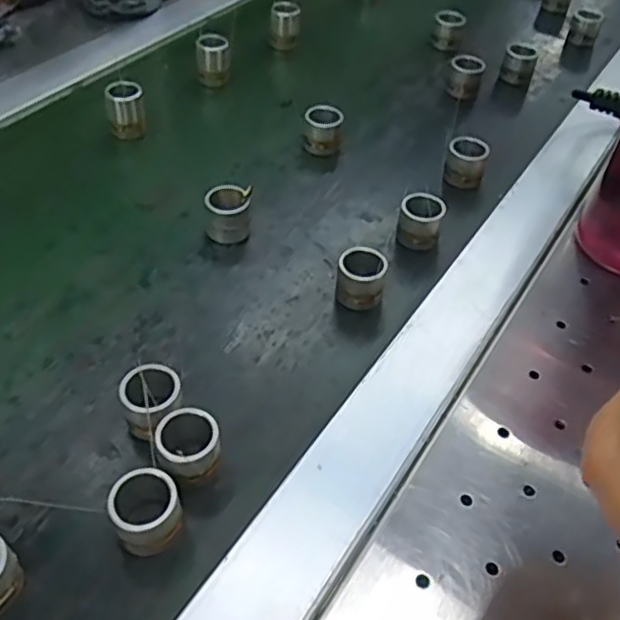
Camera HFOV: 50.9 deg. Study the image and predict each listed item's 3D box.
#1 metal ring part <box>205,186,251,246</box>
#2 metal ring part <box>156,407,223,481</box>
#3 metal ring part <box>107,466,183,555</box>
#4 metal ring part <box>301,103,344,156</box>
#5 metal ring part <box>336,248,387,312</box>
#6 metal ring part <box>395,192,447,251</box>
[{"bbox_3d":[-0.046,-0.052,0.364,0.024,0.028,0.020,3,47,-2],"label":"metal ring part"},{"bbox_3d":[-0.049,0.057,0.265,0.025,0.027,0.024,-12,49,-15],"label":"metal ring part"},{"bbox_3d":[-0.061,0.077,0.245,0.024,0.024,0.025,-12,49,-15],"label":"metal ring part"},{"bbox_3d":[0.008,-0.117,0.429,0.025,0.028,0.020,9,47,4],"label":"metal ring part"},{"bbox_3d":[0.026,-0.016,0.336,0.023,0.026,0.022,14,48,8],"label":"metal ring part"},{"bbox_3d":[0.062,-0.050,0.368,0.023,0.028,0.018,13,48,7],"label":"metal ring part"}]

